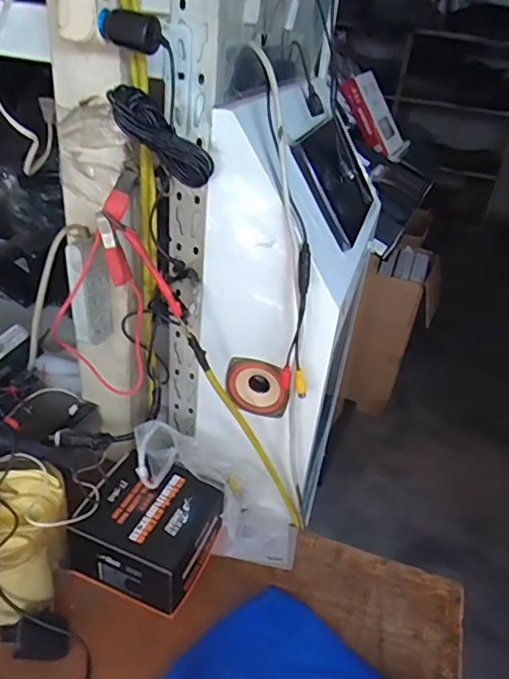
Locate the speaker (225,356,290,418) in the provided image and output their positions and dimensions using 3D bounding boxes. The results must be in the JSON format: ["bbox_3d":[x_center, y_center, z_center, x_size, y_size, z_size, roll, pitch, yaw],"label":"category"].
[{"bbox_3d":[0.005,0.053,0.616,0.075,0.071,0.023,17,33,16],"label":"speaker"}]

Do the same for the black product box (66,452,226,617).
[{"bbox_3d":[-0.124,0.222,0.618,0.140,0.086,0.127,17,33,16],"label":"black product box"}]

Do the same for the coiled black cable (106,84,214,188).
[{"bbox_3d":[-0.084,-0.181,0.477,0.106,0.035,0.028,39,20,-27],"label":"coiled black cable"}]

